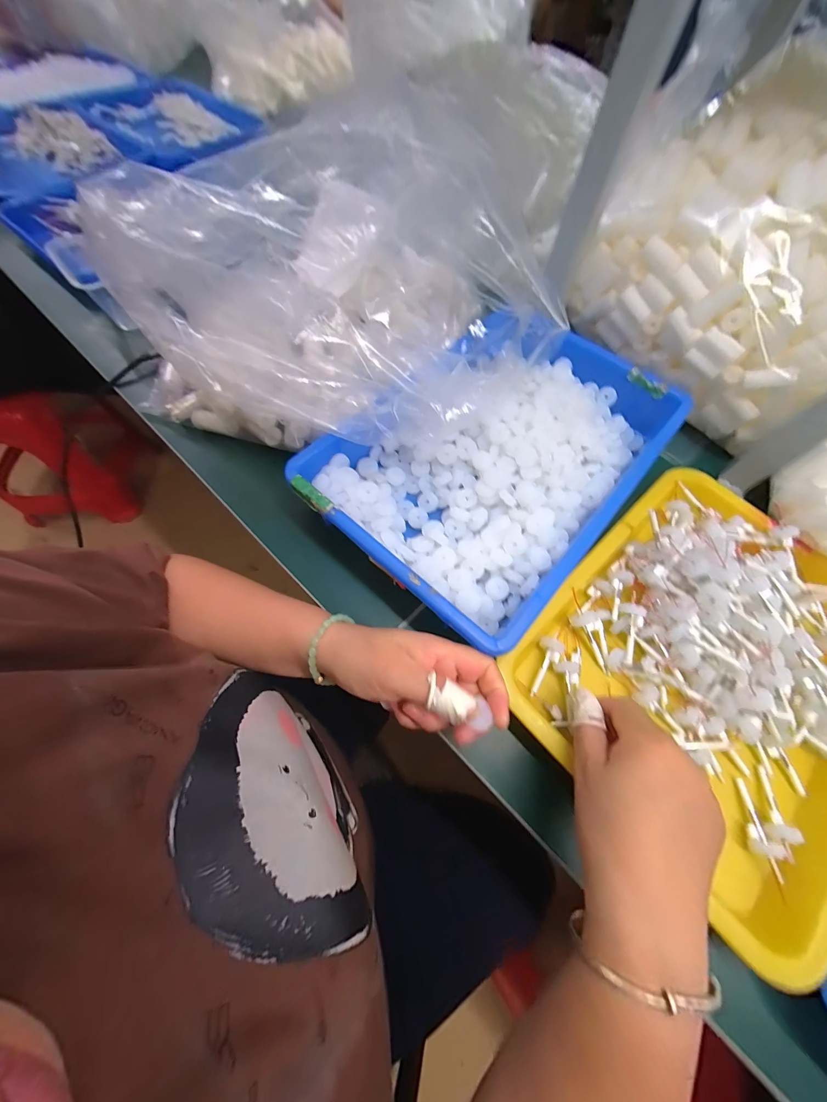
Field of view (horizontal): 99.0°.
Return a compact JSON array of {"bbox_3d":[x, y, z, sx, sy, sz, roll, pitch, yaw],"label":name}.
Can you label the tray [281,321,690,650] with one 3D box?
[{"bbox_3d":[0.090,-0.106,0.357,0.229,0.067,0.356,40,69,14],"label":"tray"}]

